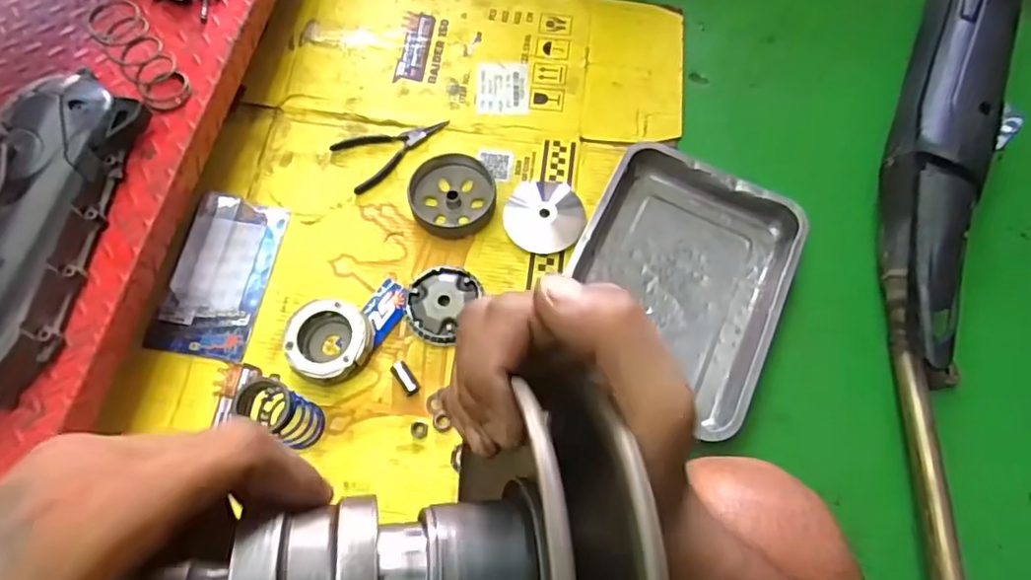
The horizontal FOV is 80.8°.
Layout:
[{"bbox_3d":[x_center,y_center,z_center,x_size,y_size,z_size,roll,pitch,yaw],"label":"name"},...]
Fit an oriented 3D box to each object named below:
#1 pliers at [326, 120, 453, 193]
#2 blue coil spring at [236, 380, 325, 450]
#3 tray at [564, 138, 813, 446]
[{"bbox_3d":[-0.175,-0.212,0.871,0.161,0.013,0.095,-30,70,-12],"label":"pliers"},{"bbox_3d":[-0.251,0.137,0.657,0.055,0.123,0.051,30,70,12],"label":"blue coil spring"},{"bbox_3d":[0.204,-0.011,0.767,0.259,0.048,0.347,27,69,11],"label":"tray"}]

